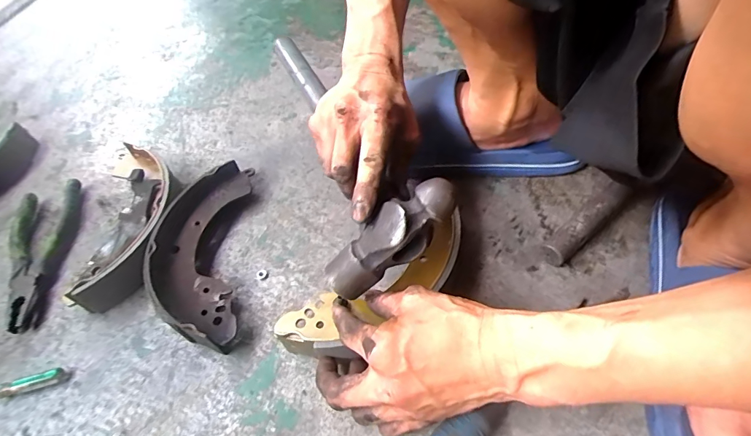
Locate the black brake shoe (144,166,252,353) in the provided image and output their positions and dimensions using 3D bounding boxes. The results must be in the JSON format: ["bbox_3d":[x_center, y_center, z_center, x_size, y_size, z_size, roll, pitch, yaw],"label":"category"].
[{"bbox_3d":[-0.176,0.033,0.413,0.083,0.043,0.207,-9,51,-1],"label":"black brake shoe"}]

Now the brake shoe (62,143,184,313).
[{"bbox_3d":[-0.269,-0.005,0.458,0.096,0.040,0.216,-12,51,-3],"label":"brake shoe"}]

